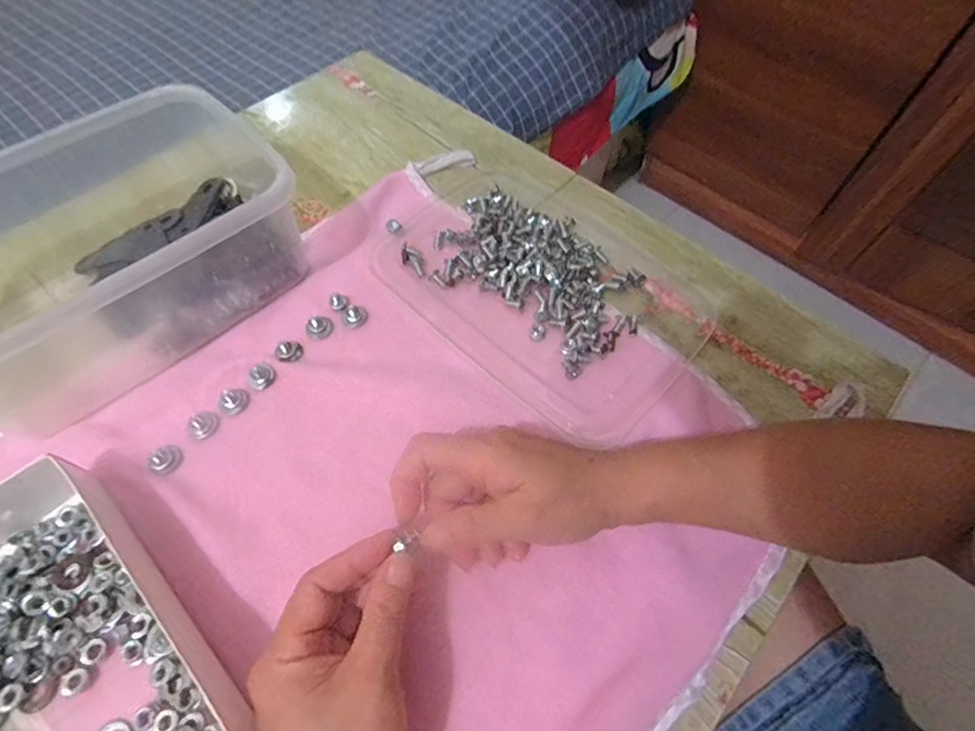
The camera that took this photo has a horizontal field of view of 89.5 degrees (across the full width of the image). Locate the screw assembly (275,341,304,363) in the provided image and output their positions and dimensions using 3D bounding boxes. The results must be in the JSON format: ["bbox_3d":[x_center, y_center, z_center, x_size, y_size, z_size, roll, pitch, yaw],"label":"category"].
[{"bbox_3d":[-0.135,-0.010,0.336,0.016,0.006,0.016,5,60,1],"label":"screw assembly"}]

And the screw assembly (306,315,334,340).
[{"bbox_3d":[-0.118,-0.028,0.345,0.018,0.007,0.016,-35,67,-20],"label":"screw assembly"}]

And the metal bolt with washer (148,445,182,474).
[{"bbox_3d":[-0.197,0.057,0.300,0.017,0.004,0.017,1,60,-2],"label":"metal bolt with washer"}]

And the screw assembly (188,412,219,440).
[{"bbox_3d":[-0.181,0.037,0.311,0.015,0.007,0.017,32,64,15],"label":"screw assembly"}]

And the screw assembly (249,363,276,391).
[{"bbox_3d":[-0.150,0.007,0.326,0.017,0.009,0.013,-39,68,-21],"label":"screw assembly"}]

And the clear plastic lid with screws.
[{"bbox_3d":[0.037,-0.060,0.364,0.229,0.014,0.154,38,66,18],"label":"clear plastic lid with screws"}]

